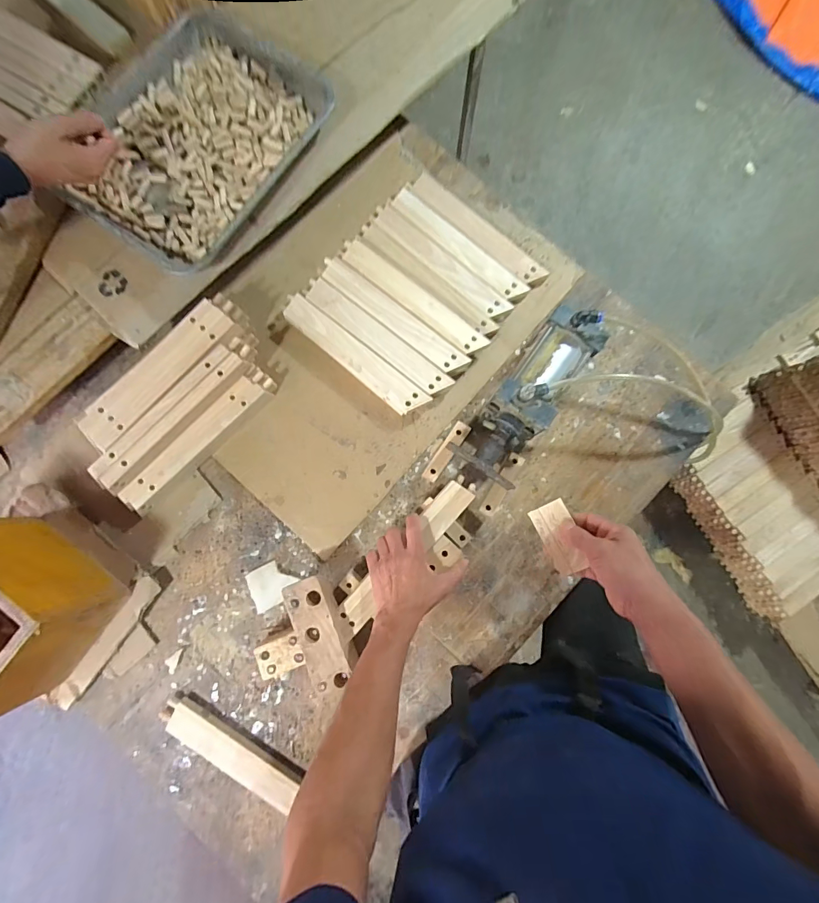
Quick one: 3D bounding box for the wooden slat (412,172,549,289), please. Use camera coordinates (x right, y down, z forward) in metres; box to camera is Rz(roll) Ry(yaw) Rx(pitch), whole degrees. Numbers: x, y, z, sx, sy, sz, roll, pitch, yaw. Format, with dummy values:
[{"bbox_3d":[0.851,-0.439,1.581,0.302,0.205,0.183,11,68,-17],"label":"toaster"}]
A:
[{"bbox_3d":[0.122,-0.393,0.748,0.286,0.017,0.048,40,84,5],"label":"wooden slat"}]

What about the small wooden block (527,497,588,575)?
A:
[{"bbox_3d":[0.187,0.108,0.526,0.046,0.010,0.087,-28,75,27],"label":"small wooden block"}]

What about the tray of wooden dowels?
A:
[{"bbox_3d":[-0.342,-0.497,0.687,0.299,0.054,0.397,32,83,4],"label":"tray of wooden dowels"}]

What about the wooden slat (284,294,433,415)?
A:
[{"bbox_3d":[-0.095,-0.161,0.715,0.285,0.013,0.048,38,84,5],"label":"wooden slat"}]

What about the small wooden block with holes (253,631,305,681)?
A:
[{"bbox_3d":[-0.192,0.304,0.629,0.071,0.019,0.052,-24,83,-3],"label":"small wooden block with holes"}]

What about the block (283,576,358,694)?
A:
[{"bbox_3d":[-0.128,0.264,0.622,0.067,0.034,0.156,-23,83,-3],"label":"block"}]

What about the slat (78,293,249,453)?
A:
[{"bbox_3d":[-0.388,-0.132,0.662,0.087,0.026,0.294,43,84,6],"label":"slat"}]

